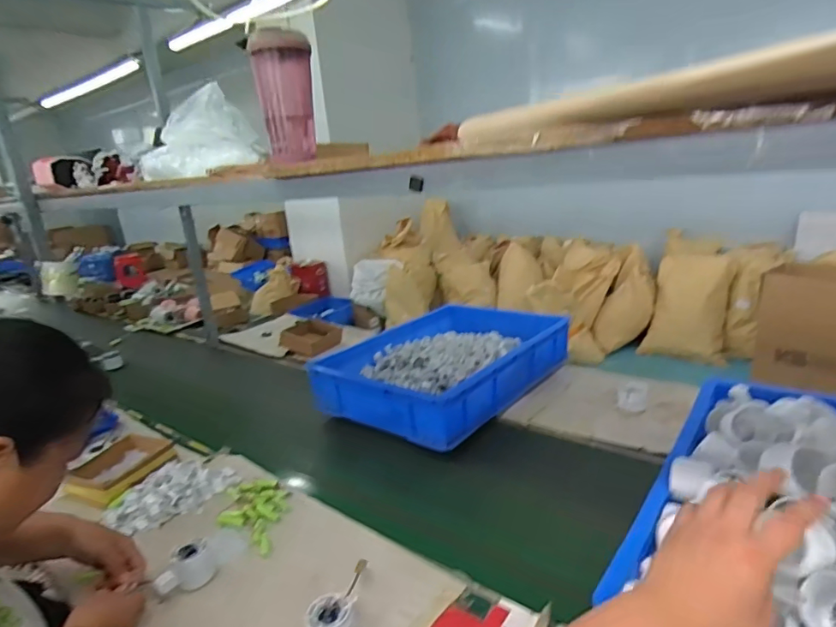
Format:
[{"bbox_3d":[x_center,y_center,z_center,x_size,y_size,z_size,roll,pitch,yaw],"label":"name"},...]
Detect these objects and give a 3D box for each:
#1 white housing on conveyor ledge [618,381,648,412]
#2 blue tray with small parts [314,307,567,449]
[{"bbox_3d":[0.465,0.178,1.110,0.060,0.039,0.079,3,19,26],"label":"white housing on conveyor ledge"},{"bbox_3d":[0.077,0.122,1.317,0.420,0.121,0.612,9,22,40],"label":"blue tray with small parts"}]

